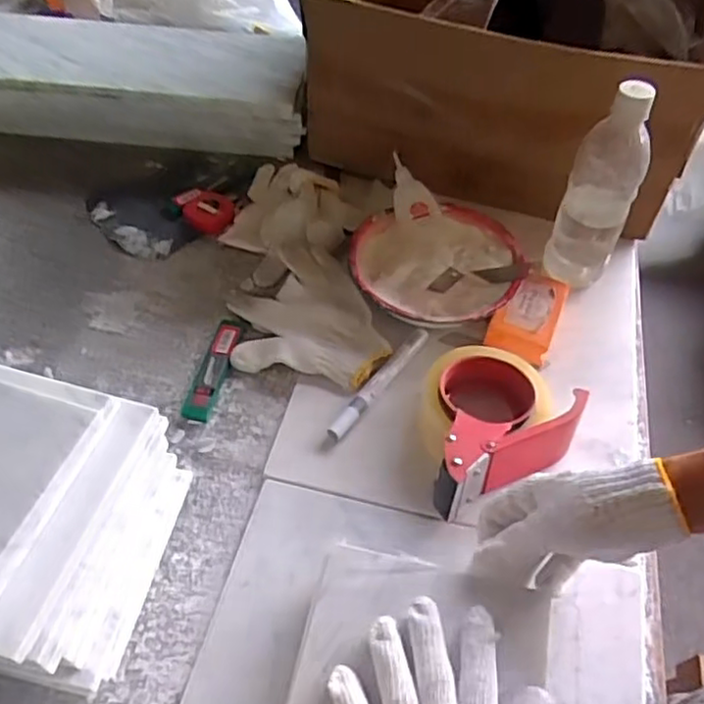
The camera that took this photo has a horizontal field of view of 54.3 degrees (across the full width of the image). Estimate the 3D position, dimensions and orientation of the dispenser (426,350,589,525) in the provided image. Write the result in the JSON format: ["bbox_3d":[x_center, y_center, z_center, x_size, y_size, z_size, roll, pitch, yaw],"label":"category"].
[{"bbox_3d":[0.110,0.051,0.566,0.133,0.051,0.111,-21,55,-18],"label":"dispenser"}]

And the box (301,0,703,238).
[{"bbox_3d":[0.171,-0.351,0.789,0.412,0.210,0.353,16,52,11],"label":"box"}]

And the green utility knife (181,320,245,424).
[{"bbox_3d":[-0.129,0.014,0.637,0.029,0.013,0.116,10,52,6],"label":"green utility knife"}]

